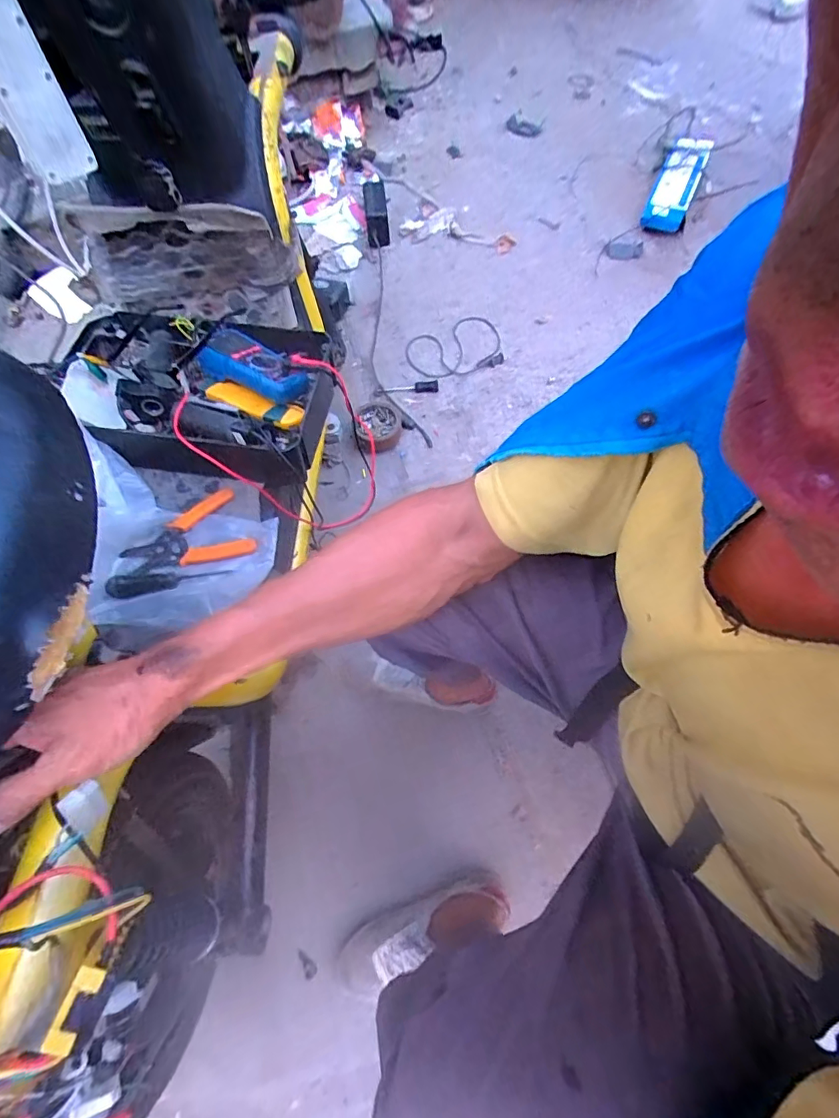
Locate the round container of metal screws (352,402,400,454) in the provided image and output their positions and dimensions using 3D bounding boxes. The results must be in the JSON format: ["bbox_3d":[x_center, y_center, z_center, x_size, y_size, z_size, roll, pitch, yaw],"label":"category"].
[{"bbox_3d":[-0.093,-0.299,1.108,0.102,0.056,0.106,-2,65,3],"label":"round container of metal screws"}]

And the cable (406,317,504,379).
[{"bbox_3d":[0.086,-0.526,1.232,0.238,0.013,0.170,-15,65,-3],"label":"cable"}]

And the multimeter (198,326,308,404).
[{"bbox_3d":[-0.212,-0.259,0.654,0.135,0.034,0.080,17,68,12],"label":"multimeter"}]

